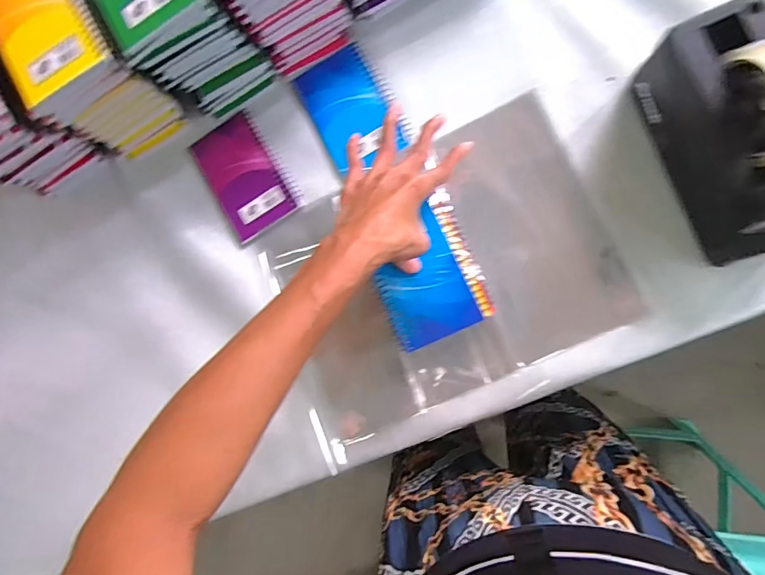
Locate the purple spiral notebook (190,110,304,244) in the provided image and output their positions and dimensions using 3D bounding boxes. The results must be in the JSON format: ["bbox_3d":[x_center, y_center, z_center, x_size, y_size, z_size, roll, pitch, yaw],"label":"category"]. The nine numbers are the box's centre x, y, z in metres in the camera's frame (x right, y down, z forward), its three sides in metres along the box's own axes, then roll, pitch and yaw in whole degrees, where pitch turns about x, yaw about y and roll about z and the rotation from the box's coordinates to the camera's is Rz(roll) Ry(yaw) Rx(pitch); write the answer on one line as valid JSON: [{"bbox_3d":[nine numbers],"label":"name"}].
[{"bbox_3d":[-0.158,-0.130,0.517,0.084,0.012,0.133,-31,84,6],"label":"purple spiral notebook"}]

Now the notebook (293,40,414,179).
[{"bbox_3d":[-0.034,-0.198,0.499,0.087,0.007,0.130,-27,85,6],"label":"notebook"}]

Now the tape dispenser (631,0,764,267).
[{"bbox_3d":[0.298,-0.129,0.378,0.072,0.128,0.196,-18,86,7],"label":"tape dispenser"}]

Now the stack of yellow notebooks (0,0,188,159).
[{"bbox_3d":[-0.300,-0.234,0.473,0.103,0.151,0.142,-27,85,6],"label":"stack of yellow notebooks"}]

